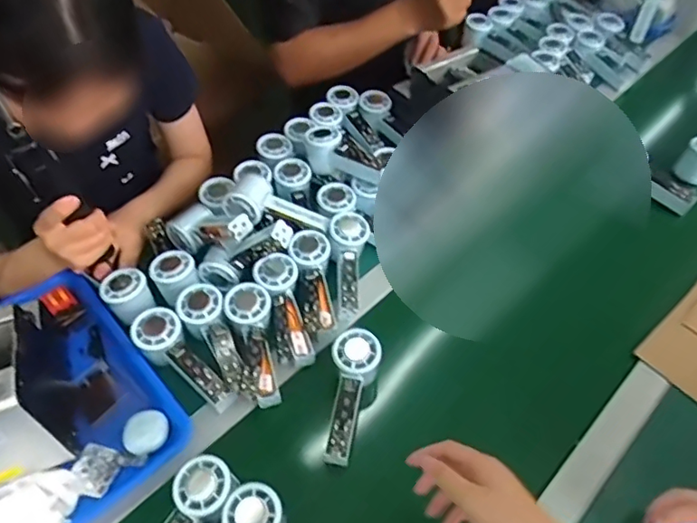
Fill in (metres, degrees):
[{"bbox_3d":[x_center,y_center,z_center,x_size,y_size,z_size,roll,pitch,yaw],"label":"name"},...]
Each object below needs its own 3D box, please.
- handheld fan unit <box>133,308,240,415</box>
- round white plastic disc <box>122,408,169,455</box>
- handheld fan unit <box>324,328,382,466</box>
[{"bbox_3d":[-0.199,0.123,0.650,0.154,0.046,0.052,42,61,10],"label":"handheld fan unit"},{"bbox_3d":[-0.232,0.194,0.607,0.049,0.006,0.052,-33,59,-24],"label":"round white plastic disc"},{"bbox_3d":[0.000,0.157,0.625,0.055,0.025,0.154,11,67,7],"label":"handheld fan unit"}]

